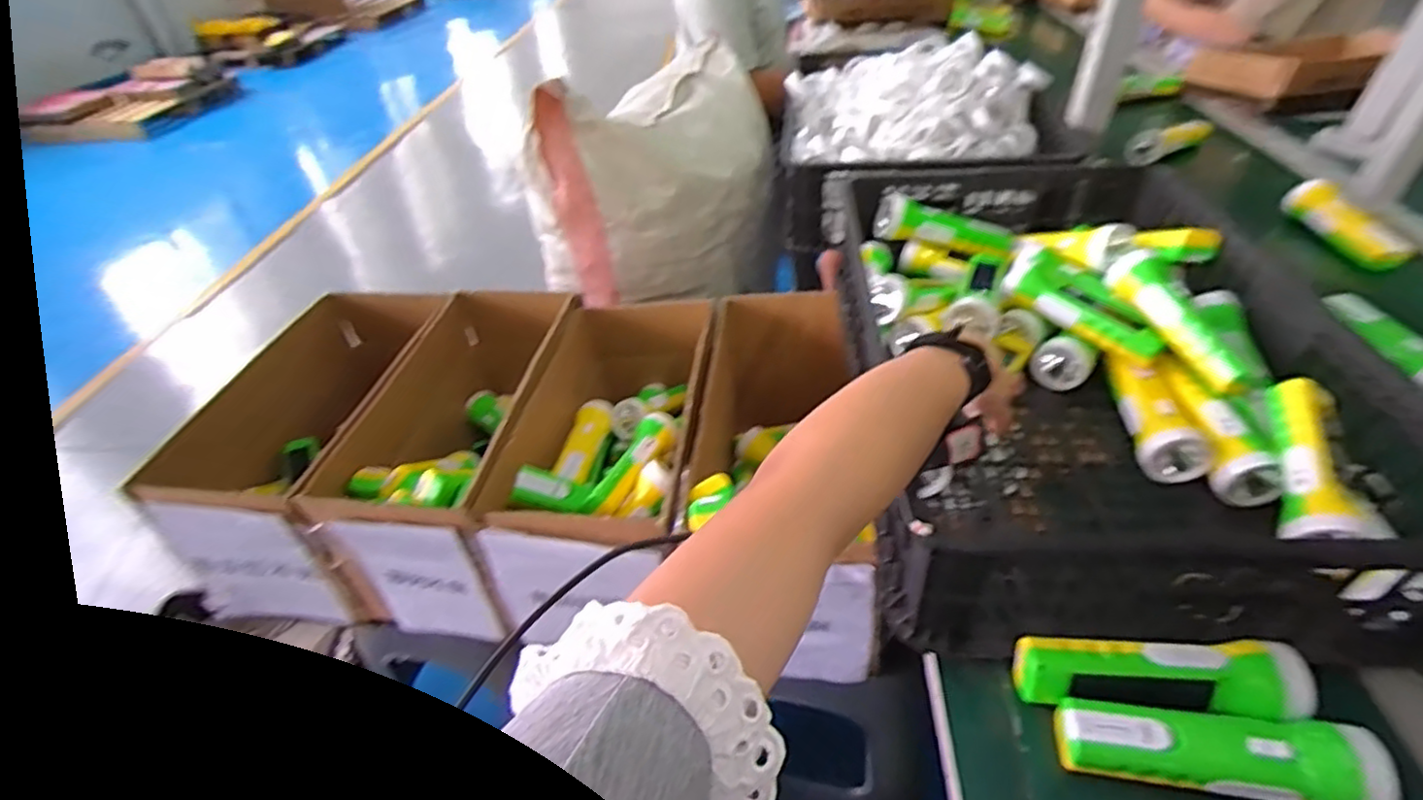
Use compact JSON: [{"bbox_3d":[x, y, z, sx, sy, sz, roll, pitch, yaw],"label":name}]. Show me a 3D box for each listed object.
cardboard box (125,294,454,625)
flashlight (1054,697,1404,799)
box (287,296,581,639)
[{"bbox_3d":[-0.502,0.030,0.939,0.219,0.221,0.483,1,41,8],"label":"cardboard box"},{"bbox_3d":[0.321,0.228,0.429,0.173,0.046,0.050,6,42,13],"label":"flashlight"},{"bbox_3d":[-0.308,0.047,0.904,0.205,0.214,0.456,0,41,7],"label":"box"}]

